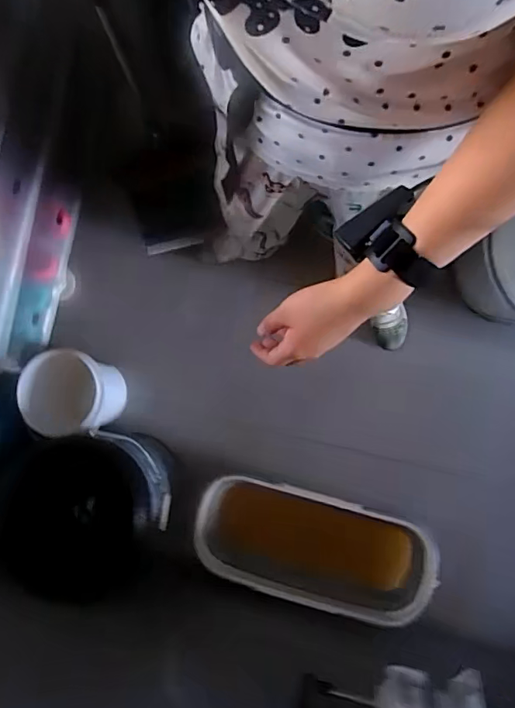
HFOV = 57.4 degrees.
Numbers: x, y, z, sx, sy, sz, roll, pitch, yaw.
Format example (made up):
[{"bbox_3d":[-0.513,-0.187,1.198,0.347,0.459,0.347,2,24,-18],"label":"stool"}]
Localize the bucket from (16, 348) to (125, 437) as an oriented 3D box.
[{"bbox_3d":[-0.480,0.105,1.251,0.214,0.237,0.203,4,74,1],"label":"bucket"}]

